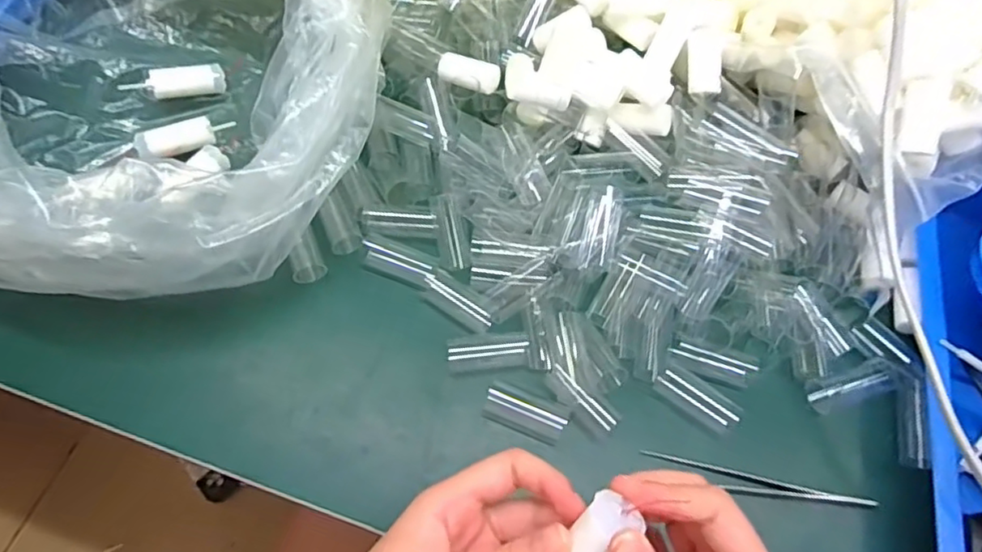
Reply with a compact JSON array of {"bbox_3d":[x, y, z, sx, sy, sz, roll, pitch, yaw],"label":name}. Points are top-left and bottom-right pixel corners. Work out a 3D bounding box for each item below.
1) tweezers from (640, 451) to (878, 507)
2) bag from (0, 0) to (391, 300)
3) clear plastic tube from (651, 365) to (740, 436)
[{"bbox_3d":[0.152,0.119,0.349,0.125,0.016,0.015,14,64,4],"label":"tweezers"},{"bbox_3d":[-0.216,-0.136,0.372,0.293,0.139,0.282,-2,64,-4],"label":"bag"},{"bbox_3d":[0.125,0.073,0.365,0.050,0.013,0.020,33,67,13],"label":"clear plastic tube"}]

